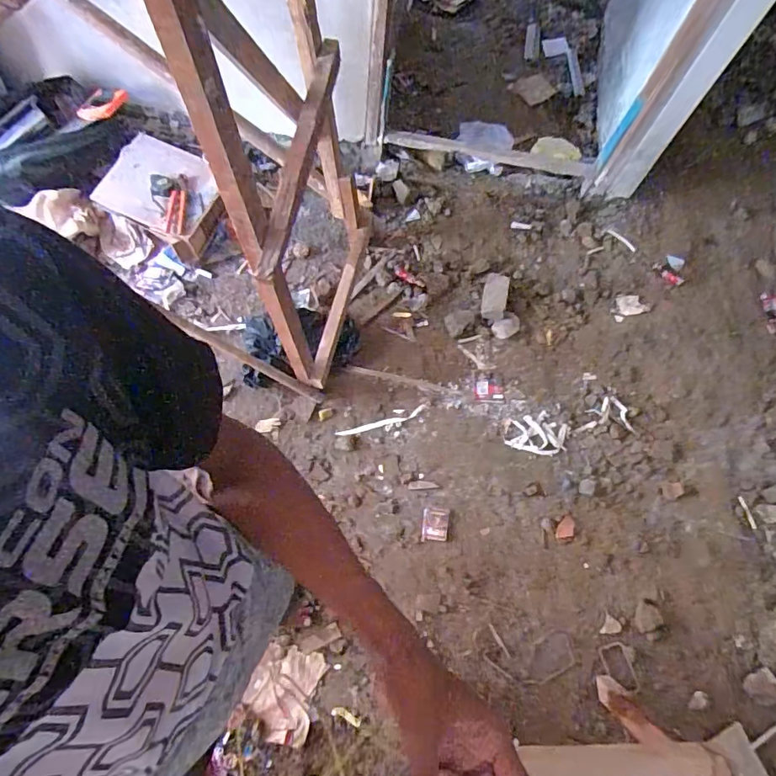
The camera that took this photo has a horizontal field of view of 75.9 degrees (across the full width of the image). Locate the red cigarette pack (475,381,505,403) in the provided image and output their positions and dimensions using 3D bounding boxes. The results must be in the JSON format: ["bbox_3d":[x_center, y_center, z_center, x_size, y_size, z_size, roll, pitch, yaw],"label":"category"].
[{"bbox_3d":[0.323,0.015,1.580,0.092,0.008,0.070,3,71,1],"label":"red cigarette pack"}]

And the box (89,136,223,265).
[{"bbox_3d":[-0.736,-0.635,1.653,0.360,0.145,0.295,26,68,5],"label":"box"}]

